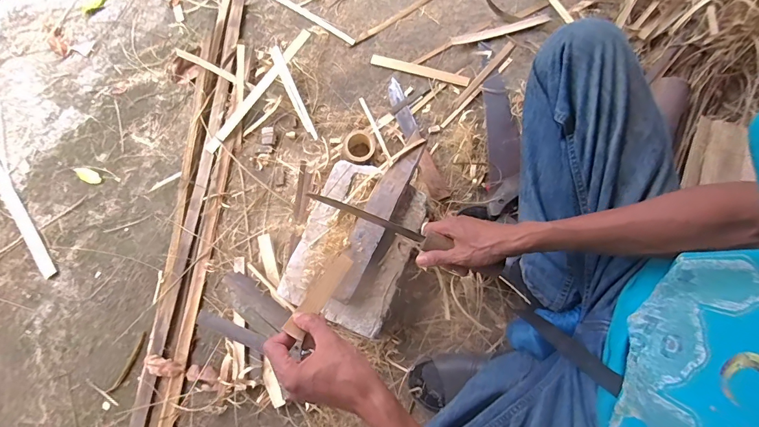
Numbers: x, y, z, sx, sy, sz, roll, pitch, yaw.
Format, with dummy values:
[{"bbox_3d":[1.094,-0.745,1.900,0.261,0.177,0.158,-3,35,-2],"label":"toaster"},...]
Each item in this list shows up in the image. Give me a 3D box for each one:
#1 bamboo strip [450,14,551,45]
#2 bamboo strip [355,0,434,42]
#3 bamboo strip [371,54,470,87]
[{"bbox_3d":[0.277,-0.421,0.854,0.226,0.009,0.026,-12,72,1],"label":"bamboo strip"},{"bbox_3d":[0.082,-0.495,0.892,0.317,0.005,0.020,-31,71,-3],"label":"bamboo strip"},{"bbox_3d":[0.091,-0.331,0.856,0.231,0.005,0.024,18,92,10],"label":"bamboo strip"}]

